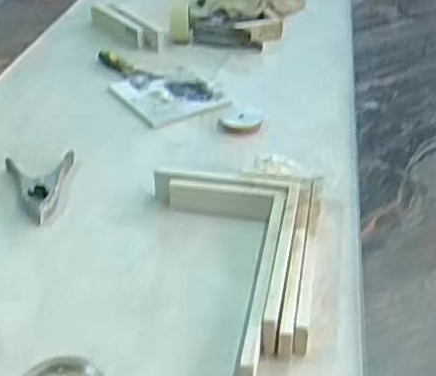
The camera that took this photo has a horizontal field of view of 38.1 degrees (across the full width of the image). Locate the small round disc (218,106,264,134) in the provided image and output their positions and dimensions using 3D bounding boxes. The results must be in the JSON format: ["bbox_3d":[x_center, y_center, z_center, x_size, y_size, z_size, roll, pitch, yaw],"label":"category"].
[{"bbox_3d":[0.041,-0.124,1.123,0.078,0.011,0.093,-1,36,0],"label":"small round disc"}]

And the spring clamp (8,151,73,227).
[{"bbox_3d":[-0.266,-0.004,0.950,0.102,0.023,0.154,-9,37,-11],"label":"spring clamp"}]

